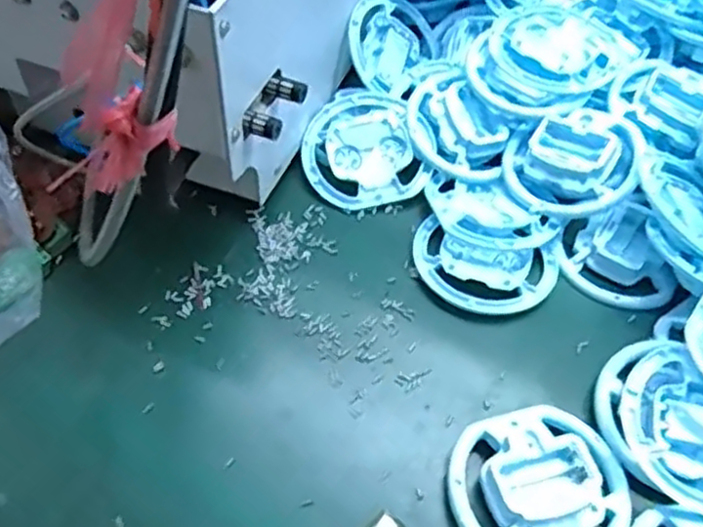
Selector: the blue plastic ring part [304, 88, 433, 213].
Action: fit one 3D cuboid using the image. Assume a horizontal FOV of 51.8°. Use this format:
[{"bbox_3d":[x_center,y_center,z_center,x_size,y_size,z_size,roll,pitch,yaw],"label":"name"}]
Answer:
[{"bbox_3d":[0.009,-0.098,0.598,0.100,0.018,0.115,-15,70,-7],"label":"blue plastic ring part"}]

